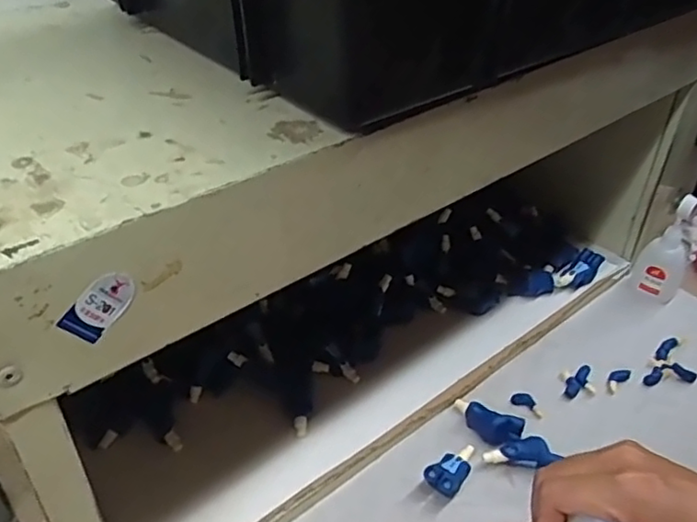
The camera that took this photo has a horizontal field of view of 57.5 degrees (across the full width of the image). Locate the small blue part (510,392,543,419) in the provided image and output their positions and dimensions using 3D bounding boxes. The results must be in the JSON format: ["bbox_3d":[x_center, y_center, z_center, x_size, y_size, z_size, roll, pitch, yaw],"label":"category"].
[{"bbox_3d":[0.150,0.119,0.528,0.027,0.009,0.015,28,44,30],"label":"small blue part"}]

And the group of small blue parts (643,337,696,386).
[{"bbox_3d":[0.289,0.092,0.563,0.037,0.007,0.065,23,42,25],"label":"group of small blue parts"}]

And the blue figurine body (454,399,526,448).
[{"bbox_3d":[0.107,0.125,0.500,0.056,0.019,0.023,27,44,29],"label":"blue figurine body"}]

